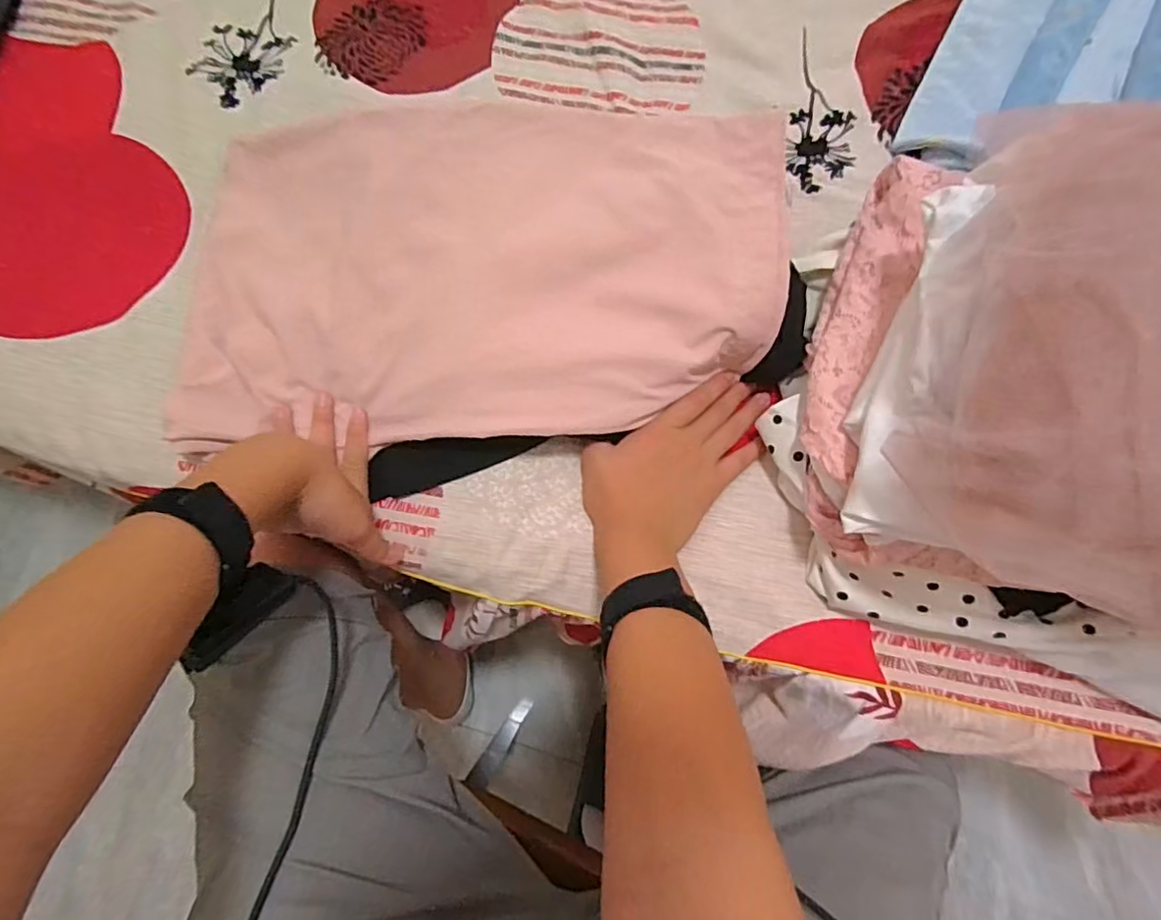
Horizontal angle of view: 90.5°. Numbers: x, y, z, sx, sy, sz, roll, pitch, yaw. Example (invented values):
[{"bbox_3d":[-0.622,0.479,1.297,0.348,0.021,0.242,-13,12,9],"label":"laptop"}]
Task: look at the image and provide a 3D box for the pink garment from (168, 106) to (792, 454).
[{"bbox_3d":[-0.087,-0.152,0.466,0.473,0.088,0.258,-2,75,0],"label":"pink garment"}]

